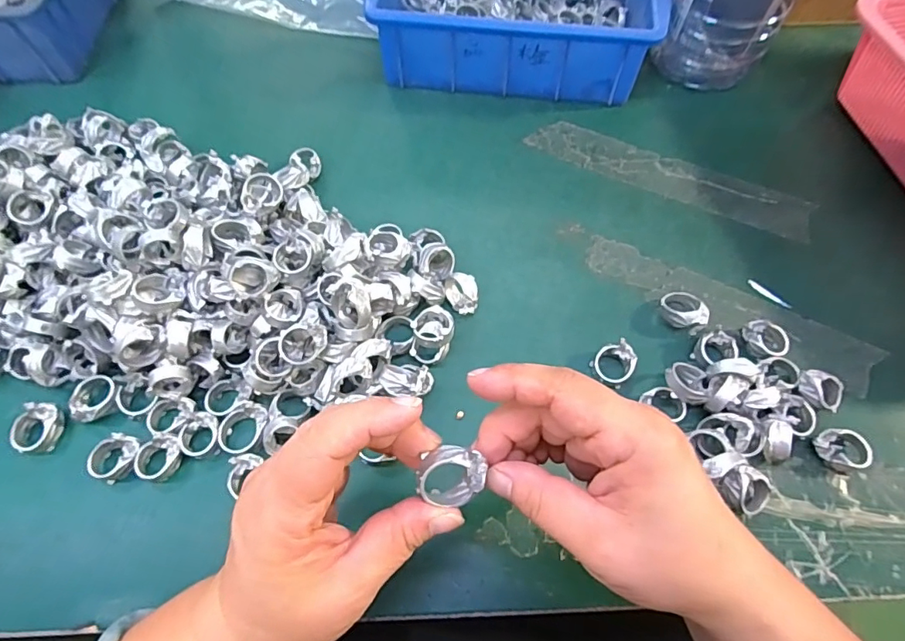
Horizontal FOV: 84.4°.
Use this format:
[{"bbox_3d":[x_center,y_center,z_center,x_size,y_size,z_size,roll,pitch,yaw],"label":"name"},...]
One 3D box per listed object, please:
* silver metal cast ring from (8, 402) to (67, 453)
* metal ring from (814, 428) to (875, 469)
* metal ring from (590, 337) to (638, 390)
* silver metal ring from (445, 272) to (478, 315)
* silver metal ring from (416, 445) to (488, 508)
[{"bbox_3d":[-0.255,0.065,0.305,0.023,0.018,0.030,12,64,6],"label":"silver metal cast ring"},{"bbox_3d":[0.236,0.078,0.302,0.026,0.015,0.024,0,63,0],"label":"metal ring"},{"bbox_3d":[0.107,0.028,0.328,0.025,0.013,0.029,38,69,17],"label":"metal ring"},{"bbox_3d":[0.007,-0.017,0.346,0.021,0.022,0.025,-4,63,-2],"label":"silver metal ring"},{"bbox_3d":[0.000,0.066,0.212,0.027,0.020,0.021,7,63,3],"label":"silver metal ring"}]

